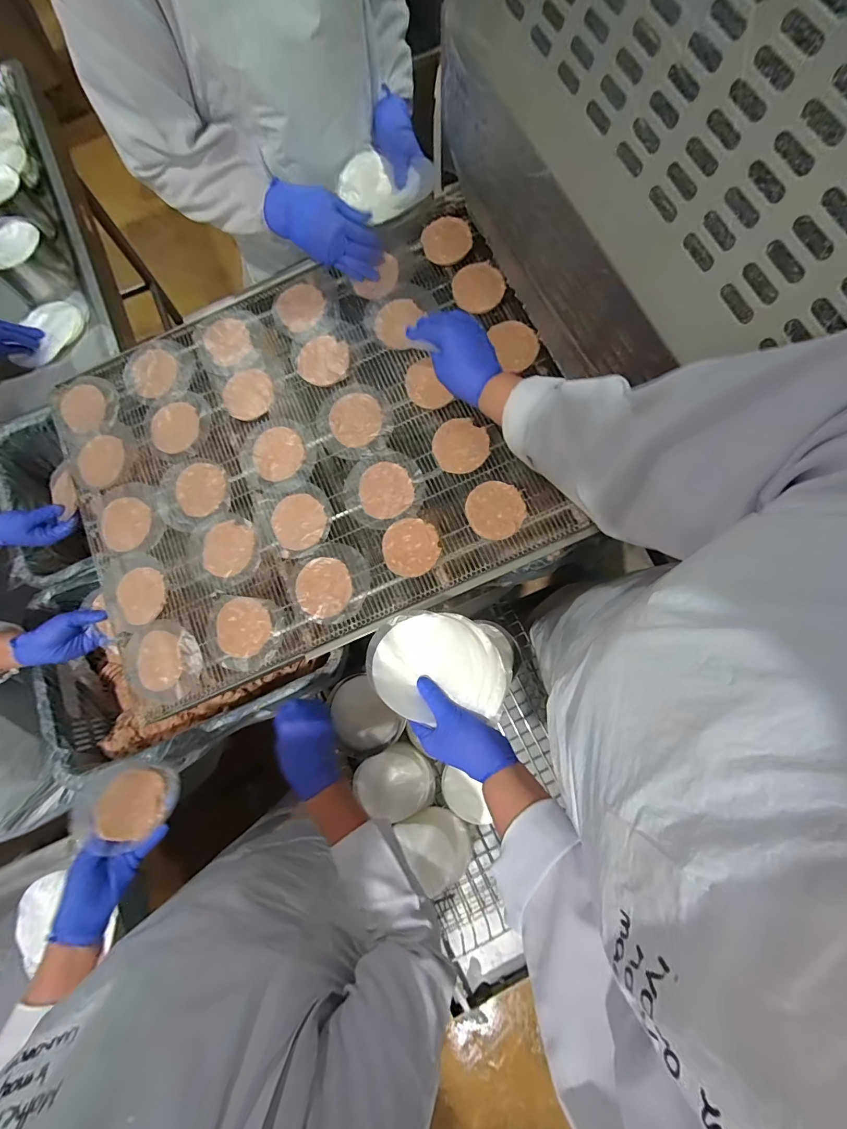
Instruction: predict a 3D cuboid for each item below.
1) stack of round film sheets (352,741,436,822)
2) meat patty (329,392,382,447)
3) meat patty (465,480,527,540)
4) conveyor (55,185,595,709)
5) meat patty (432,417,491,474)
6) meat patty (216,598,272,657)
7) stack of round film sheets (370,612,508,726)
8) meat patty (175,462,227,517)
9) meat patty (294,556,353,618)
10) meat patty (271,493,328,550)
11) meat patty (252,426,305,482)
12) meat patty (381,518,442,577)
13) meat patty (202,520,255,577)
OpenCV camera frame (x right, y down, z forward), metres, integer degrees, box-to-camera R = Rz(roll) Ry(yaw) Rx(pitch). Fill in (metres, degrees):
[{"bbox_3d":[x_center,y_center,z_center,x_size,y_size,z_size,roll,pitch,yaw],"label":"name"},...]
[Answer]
[{"bbox_3d":[-0.048,0.410,0.773,0.132,0.045,0.128,-35,80,-7],"label":"stack of round film sheets"},{"bbox_3d":[-0.107,-0.230,0.653,0.079,0.007,0.088,-19,78,-4],"label":"meat patty"},{"bbox_3d":[0.105,-0.080,0.603,0.083,0.014,0.082,0,78,0],"label":"meat patty"},{"bbox_3d":[-0.183,-0.189,0.655,0.764,0.020,0.611,-22,79,1],"label":"conveyor"},{"bbox_3d":[0.057,-0.180,0.626,0.082,0.012,0.081,0,78,0],"label":"meat patty"},{"bbox_3d":[-0.266,0.092,0.611,0.079,0.006,0.083,0,78,0],"label":"meat patty"},{"bbox_3d":[0.017,0.118,0.489,0.162,0.021,0.118,5,78,2],"label":"stack of round film sheets"},{"bbox_3d":[-0.355,-0.120,0.656,0.081,0.004,0.084,16,78,4],"label":"meat patty"},{"bbox_3d":[-0.147,0.032,0.608,0.084,0.007,0.085,0,78,0],"label":"meat patty"},{"bbox_3d":[-0.190,-0.066,0.629,0.082,0.006,0.084,0,78,0],"label":"meat patty"},{"bbox_3d":[-0.231,-0.177,0.654,0.084,0.008,0.082,0,78,0],"label":"meat patty"},{"bbox_3d":[-0.019,-0.025,0.607,0.083,0.008,0.084,0,78,0],"label":"meat patty"},{"bbox_3d":[-0.301,-0.025,0.633,0.079,0.007,0.084,0,78,0],"label":"meat patty"}]

